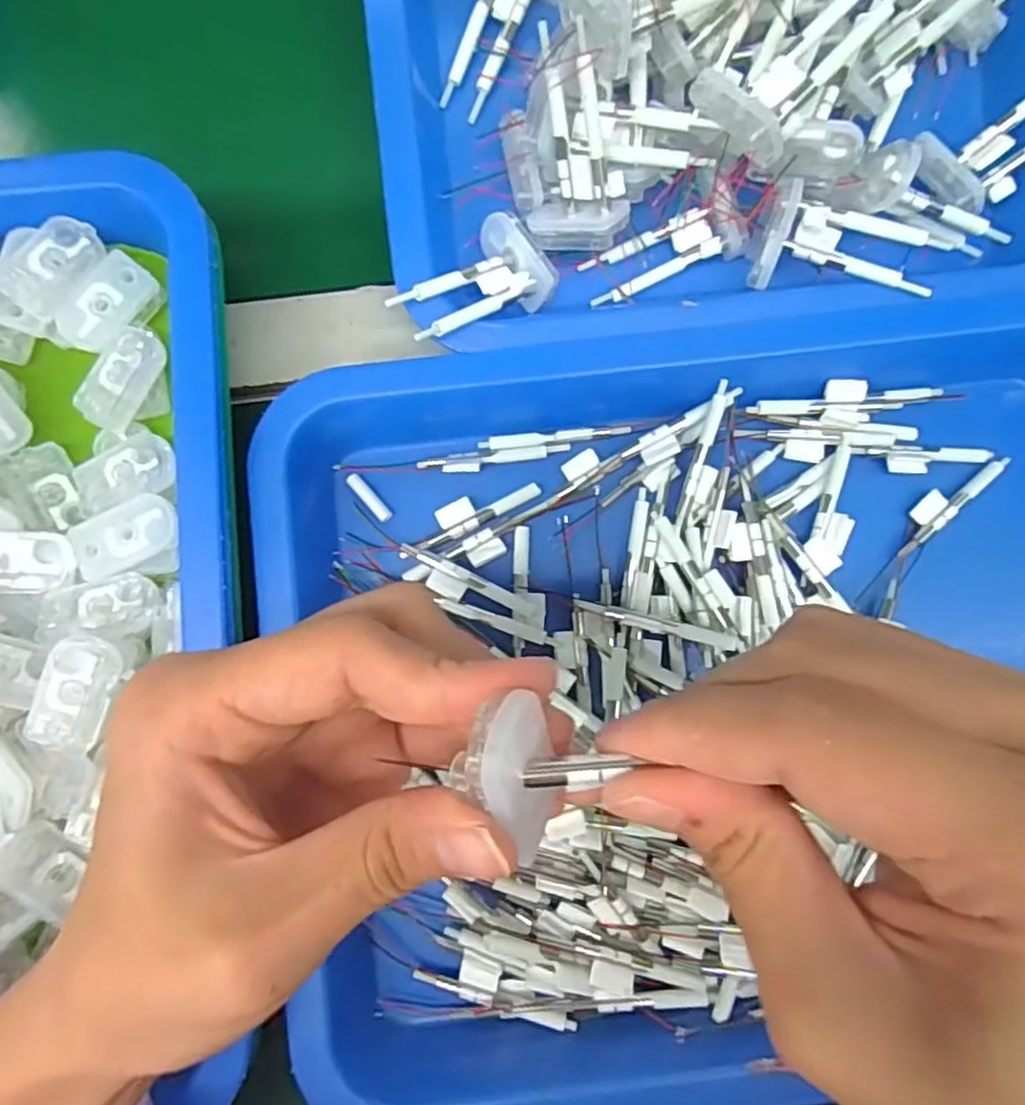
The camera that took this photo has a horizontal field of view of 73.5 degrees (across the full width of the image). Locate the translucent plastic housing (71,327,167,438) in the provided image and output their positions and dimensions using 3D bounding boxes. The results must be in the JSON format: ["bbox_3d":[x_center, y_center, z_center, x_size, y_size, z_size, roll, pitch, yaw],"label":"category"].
[{"bbox_3d":[-0.141,-0.064,0.247,0.020,0.008,0.038,32,84,3],"label":"translucent plastic housing"}]

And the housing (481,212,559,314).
[{"bbox_3d":[0.003,-0.113,0.264,0.016,0.016,0.038,-27,85,-3],"label":"housing"}]

